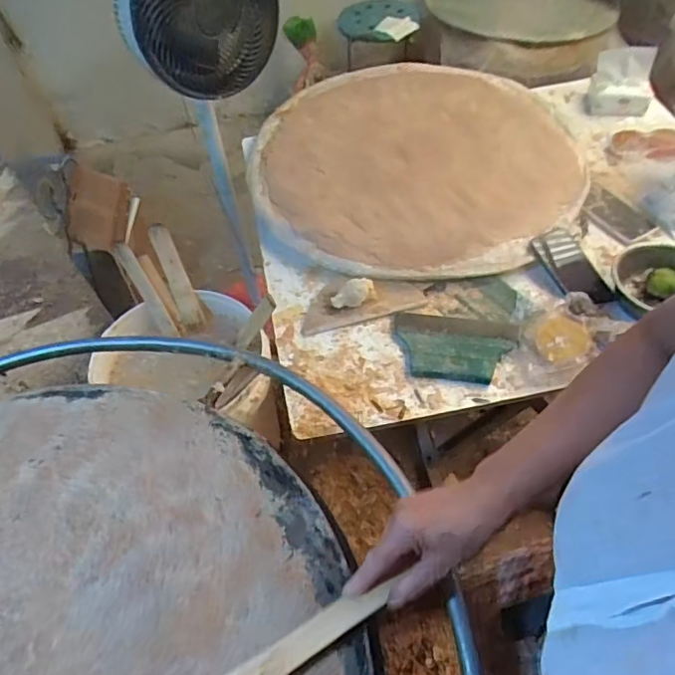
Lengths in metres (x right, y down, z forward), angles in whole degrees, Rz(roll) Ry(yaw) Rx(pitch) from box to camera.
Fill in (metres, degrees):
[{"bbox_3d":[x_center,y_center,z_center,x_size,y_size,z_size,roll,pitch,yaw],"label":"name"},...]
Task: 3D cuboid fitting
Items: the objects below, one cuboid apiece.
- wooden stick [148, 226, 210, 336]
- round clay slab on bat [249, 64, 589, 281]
[{"bbox_3d":[-0.277,-0.101,0.965,0.040,0.192,0.029,-23,19,-13],"label":"wooden stick"},{"bbox_3d":[0.150,-0.386,1.152,0.643,0.050,0.637,1,53,5],"label":"round clay slab on bat"}]

